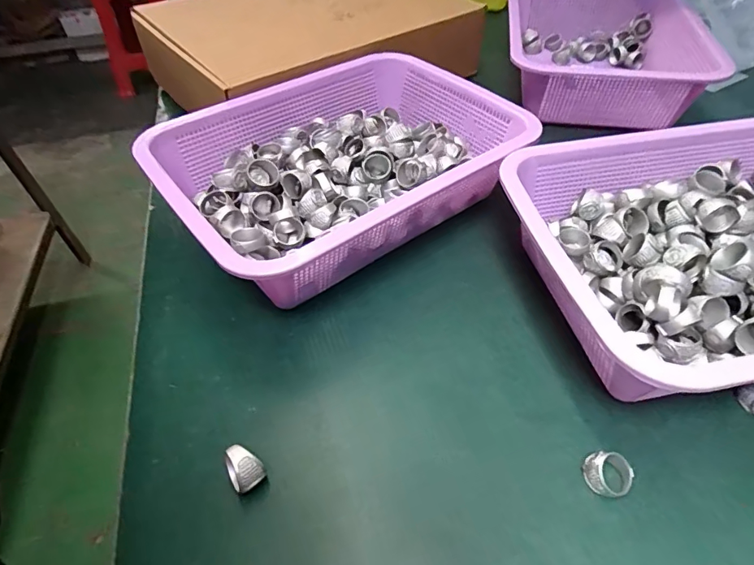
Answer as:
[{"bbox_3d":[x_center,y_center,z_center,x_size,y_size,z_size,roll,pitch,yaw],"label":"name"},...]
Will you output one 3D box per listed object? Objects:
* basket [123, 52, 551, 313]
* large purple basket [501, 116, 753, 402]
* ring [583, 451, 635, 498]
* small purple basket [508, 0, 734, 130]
[{"bbox_3d":[-0.027,-0.103,0.420,0.298,0.087,0.215,-31,54,-23],"label":"basket"},{"bbox_3d":[0.267,-0.025,0.344,0.295,0.079,0.223,-9,49,-5],"label":"large purple basket"},{"bbox_3d":[0.137,0.113,0.273,0.024,0.016,0.025,-1,48,1],"label":"ring"},{"bbox_3d":[0.275,-0.298,0.588,0.219,0.077,0.276,6,49,8],"label":"small purple basket"}]

